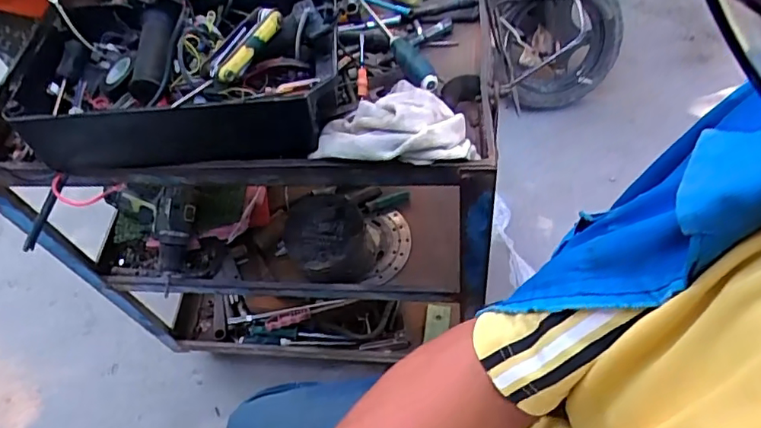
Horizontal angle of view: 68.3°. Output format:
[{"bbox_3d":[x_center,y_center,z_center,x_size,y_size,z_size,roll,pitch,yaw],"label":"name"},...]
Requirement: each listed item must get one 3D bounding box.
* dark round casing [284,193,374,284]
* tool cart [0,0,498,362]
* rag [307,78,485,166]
[{"bbox_3d":[-0.080,0.036,0.846,0.118,0.091,0.117,-2,58,3],"label":"dark round casing"},{"bbox_3d":[-0.151,-0.063,0.961,0.621,0.714,0.411,2,58,5],"label":"tool cart"},{"bbox_3d":[0.012,-0.112,0.617,0.173,0.044,0.123,-4,58,2],"label":"rag"}]

